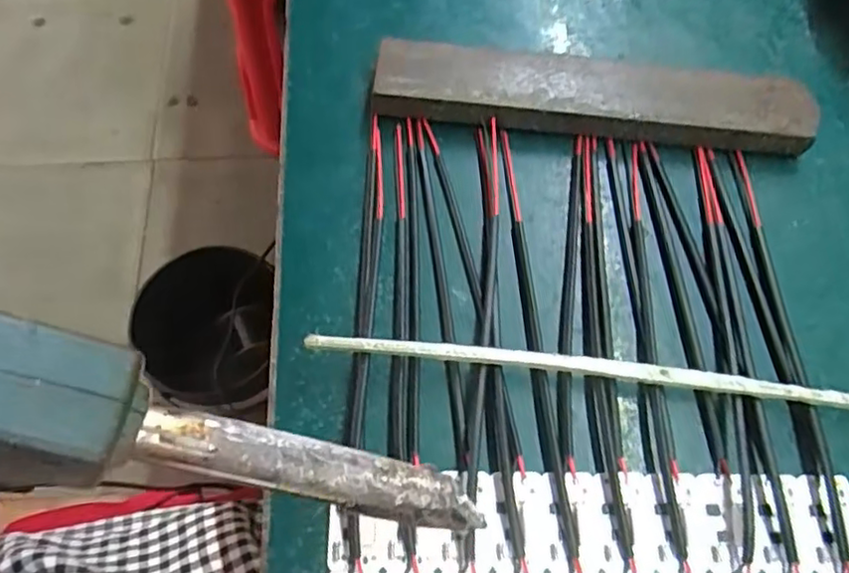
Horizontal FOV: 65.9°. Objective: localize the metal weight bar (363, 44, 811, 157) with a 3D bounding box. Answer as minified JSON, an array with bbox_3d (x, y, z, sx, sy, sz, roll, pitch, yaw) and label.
[{"bbox_3d":[0.077,-0.088,0.305,0.195,0.021,0.035,6,67,0],"label":"metal weight bar"}]

